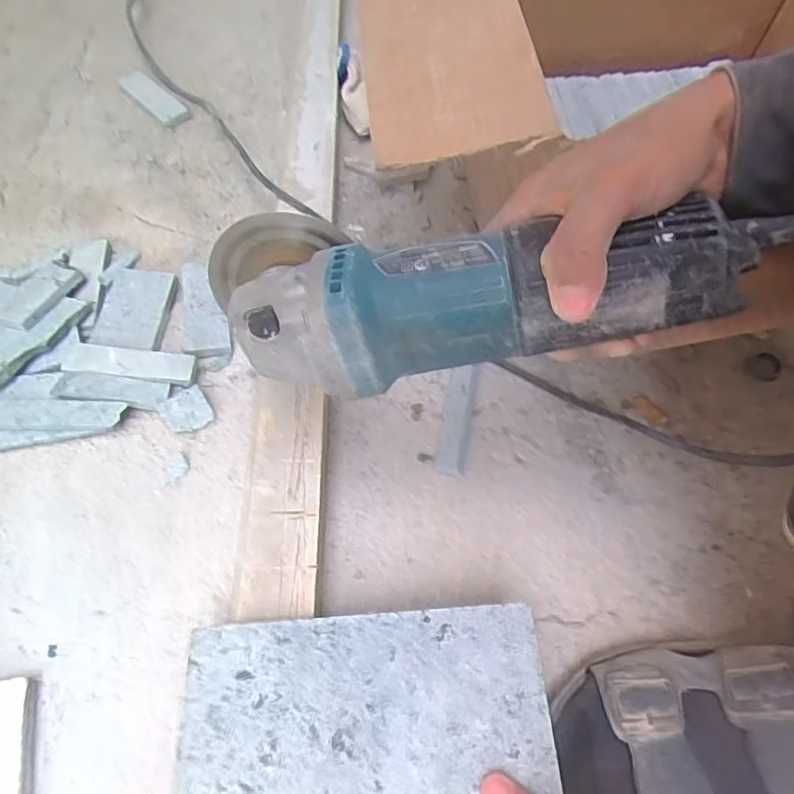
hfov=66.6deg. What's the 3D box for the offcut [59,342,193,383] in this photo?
[{"bbox_3d":[-0.213,-0.028,0.478,0.100,0.010,0.025,3,59,1],"label":"offcut"}]

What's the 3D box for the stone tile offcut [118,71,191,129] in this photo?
[{"bbox_3d":[-0.274,-0.336,0.678,0.111,0.013,0.035,39,66,20],"label":"stone tile offcut"}]

